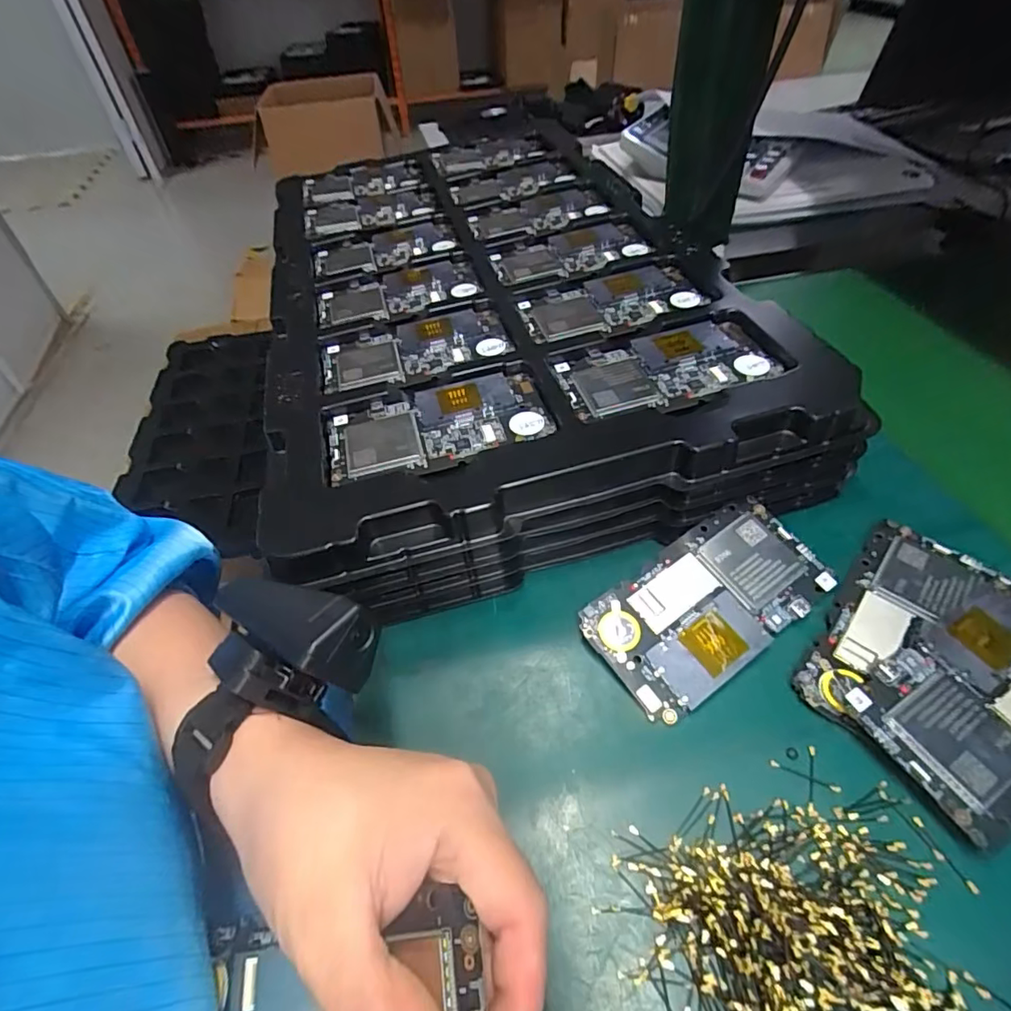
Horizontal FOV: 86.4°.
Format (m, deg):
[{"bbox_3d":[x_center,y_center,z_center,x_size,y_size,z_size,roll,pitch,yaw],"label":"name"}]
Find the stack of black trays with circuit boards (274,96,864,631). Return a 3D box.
[{"bbox_3d":[-0.026,-0.178,0.458,0.328,0.076,0.543,-14,49,-8],"label":"stack of black trays with circuit boards"}]

